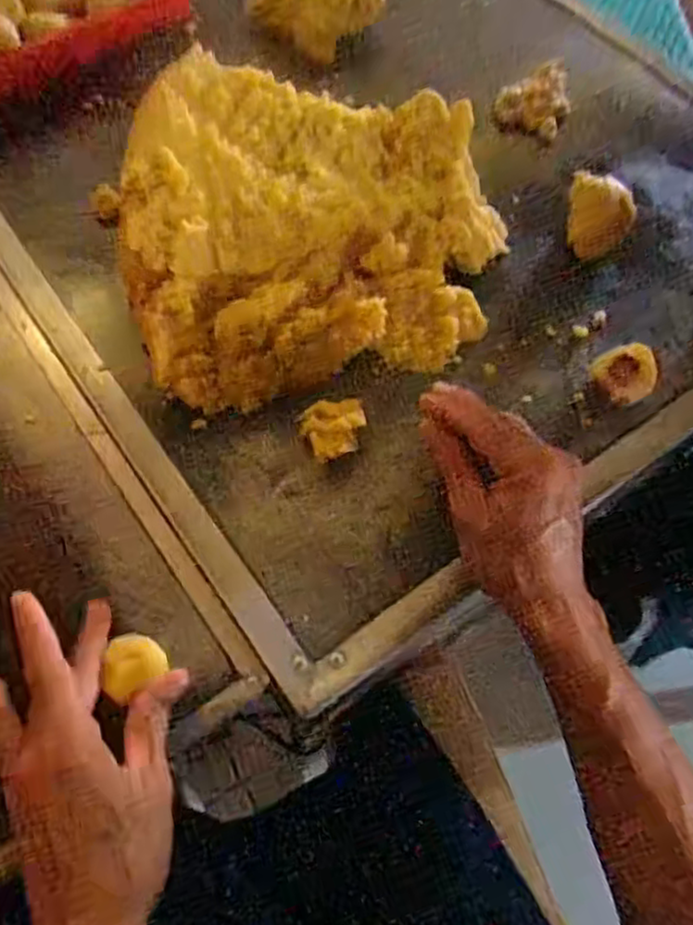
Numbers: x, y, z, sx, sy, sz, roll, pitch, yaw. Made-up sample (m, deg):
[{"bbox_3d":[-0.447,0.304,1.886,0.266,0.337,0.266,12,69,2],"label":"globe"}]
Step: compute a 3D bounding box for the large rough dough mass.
[{"bbox_3d":[-0.014,-0.159,0.473,0.245,0.113,0.213,-1,64,-3],"label":"large rough dough mass"}]

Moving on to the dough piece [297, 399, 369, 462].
[{"bbox_3d":[-0.007,-0.023,0.462,0.042,0.011,0.040,0,65,-1],"label":"dough piece"}]

